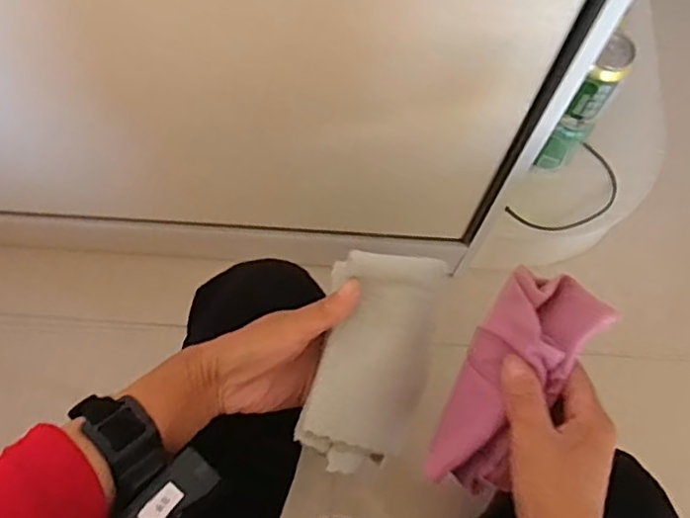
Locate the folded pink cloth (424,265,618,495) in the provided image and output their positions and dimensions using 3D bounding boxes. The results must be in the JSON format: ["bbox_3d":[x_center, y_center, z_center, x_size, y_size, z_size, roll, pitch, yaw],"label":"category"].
[{"bbox_3d":[0.102,0.076,0.415,0.060,0.045,0.144,30,93,10],"label":"folded pink cloth"}]

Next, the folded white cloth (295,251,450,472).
[{"bbox_3d":[0.021,0.069,0.451,0.088,0.022,0.148,20,87,-16],"label":"folded white cloth"}]

